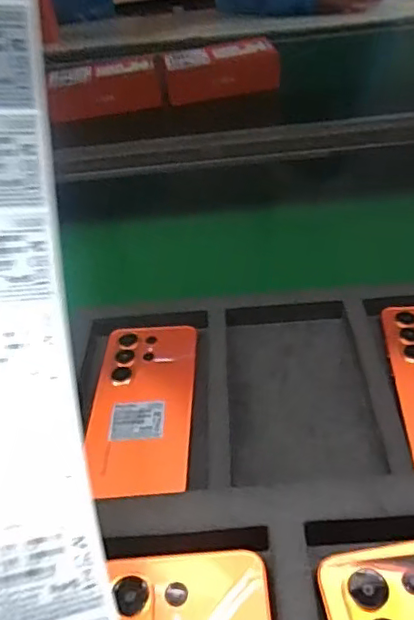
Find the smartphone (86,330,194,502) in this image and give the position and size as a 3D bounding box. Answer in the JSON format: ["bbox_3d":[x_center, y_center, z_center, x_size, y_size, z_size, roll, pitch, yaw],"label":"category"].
[{"bbox_3d":[-0.050,0.071,0.452,0.076,0.007,0.159,-3,40,5],"label":"smartphone"}]

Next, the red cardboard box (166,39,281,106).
[{"bbox_3d":[0.024,-0.407,1.002,0.189,0.074,0.089,-9,40,-2],"label":"red cardboard box"}]

